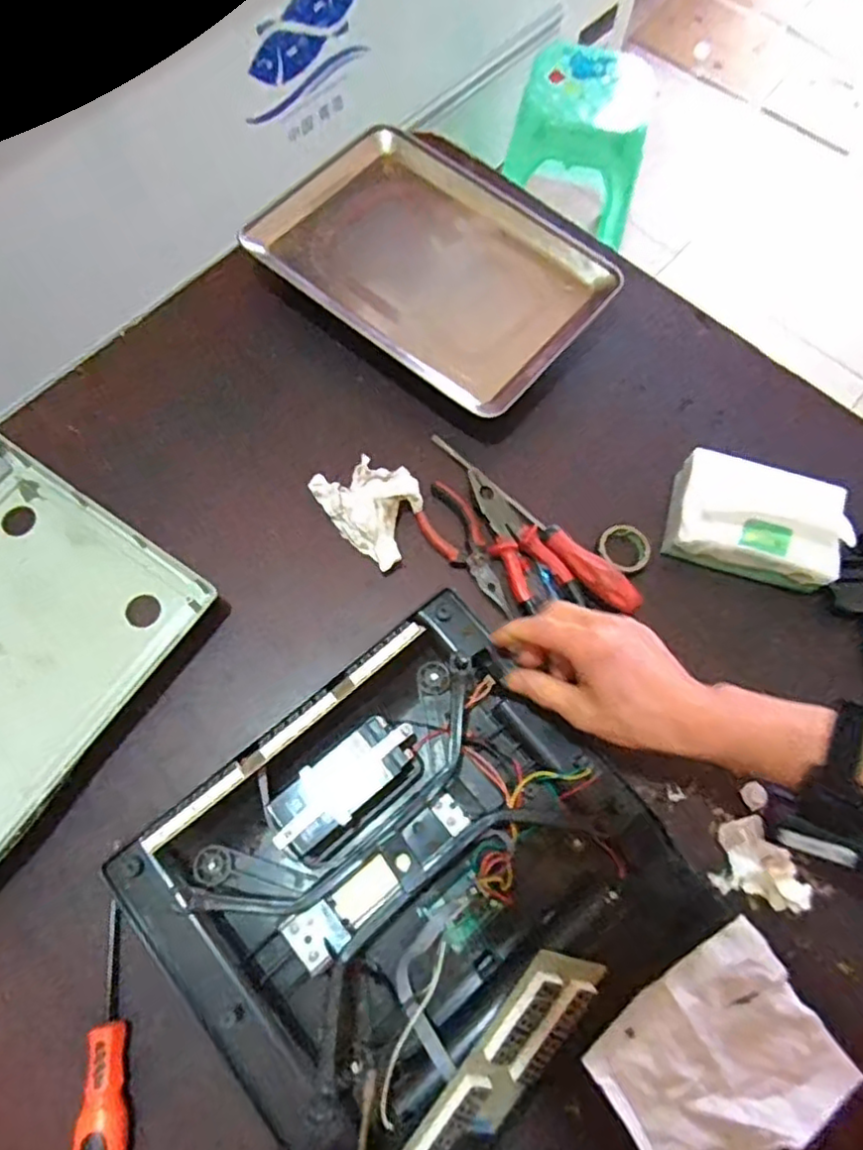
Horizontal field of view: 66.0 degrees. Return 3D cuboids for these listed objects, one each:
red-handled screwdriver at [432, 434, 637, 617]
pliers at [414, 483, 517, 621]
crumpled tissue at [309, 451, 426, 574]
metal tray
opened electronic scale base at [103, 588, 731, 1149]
[{"bbox_3d":[0.091,-0.053,0.623,0.251,0.028,0.027,43,72,13],"label":"red-handled screwdriver"},{"bbox_3d":[0.033,-0.024,0.615,0.048,0.014,0.140,-31,73,-14],"label":"pliers"},{"bbox_3d":[-0.047,-0.065,0.623,0.088,0.039,0.109,-37,75,-16],"label":"crumpled tissue"},{"bbox_3d":[0.004,-0.327,0.688,0.331,0.030,0.246,39,71,12],"label":"metal tray"},{"bbox_3d":[-0.005,0.229,0.481,0.325,0.086,0.318,-38,75,-16],"label":"opened electronic scale base"}]

